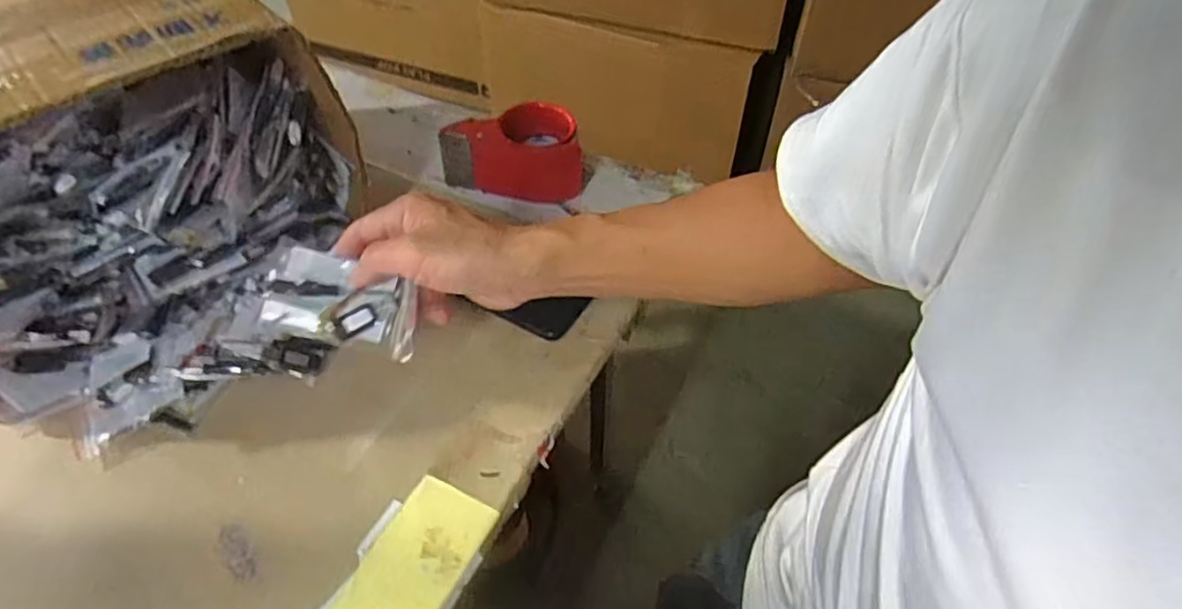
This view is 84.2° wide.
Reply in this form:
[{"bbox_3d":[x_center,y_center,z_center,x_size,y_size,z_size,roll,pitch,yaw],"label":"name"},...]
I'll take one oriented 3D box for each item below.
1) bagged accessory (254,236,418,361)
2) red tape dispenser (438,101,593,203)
[{"bbox_3d":[-0.171,-0.002,0.455,0.102,0.014,0.059,17,77,-14],"label":"bagged accessory"},{"bbox_3d":[-0.079,-0.164,0.693,0.145,0.075,0.079,4,48,4],"label":"red tape dispenser"}]

